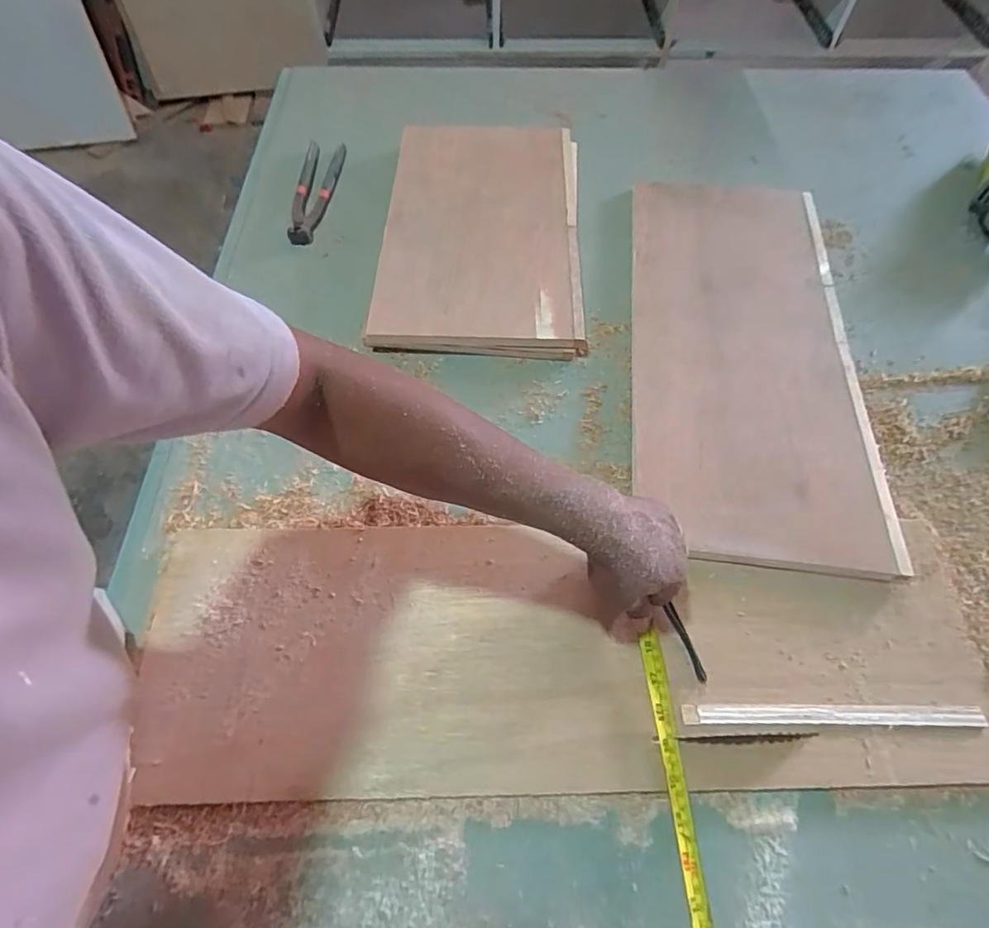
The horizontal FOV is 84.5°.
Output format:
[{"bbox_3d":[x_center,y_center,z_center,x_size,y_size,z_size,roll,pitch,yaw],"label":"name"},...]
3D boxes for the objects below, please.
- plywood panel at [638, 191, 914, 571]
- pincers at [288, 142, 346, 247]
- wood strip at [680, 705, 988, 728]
[{"bbox_3d":[0.298,-0.151,0.650,0.259,0.023,0.561,8,61,2],"label":"plywood panel"},{"bbox_3d":[-0.258,-0.399,0.791,0.064,0.028,0.222,0,61,-3],"label":"pincers"},{"bbox_3d":[0.284,0.211,0.456,0.252,0.004,0.016,1,61,-2],"label":"wood strip"}]

